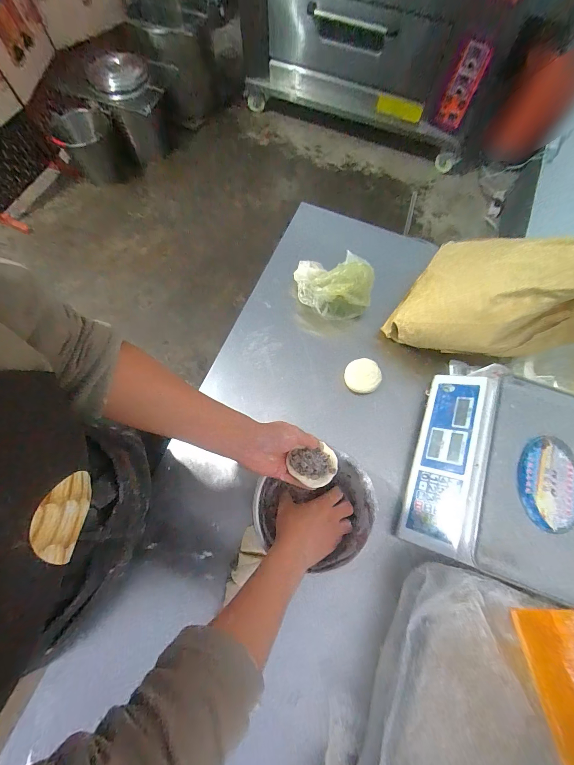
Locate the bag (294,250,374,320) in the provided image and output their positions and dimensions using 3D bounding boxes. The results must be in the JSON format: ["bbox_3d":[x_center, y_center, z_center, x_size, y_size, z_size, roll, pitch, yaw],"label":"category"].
[{"bbox_3d":[0.097,-0.214,0.702,0.171,0.126,0.117,10,71,5],"label":"bag"}]

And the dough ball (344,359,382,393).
[{"bbox_3d":[0.164,-0.015,0.674,0.074,0.034,0.075,0,70,1],"label":"dough ball"}]

